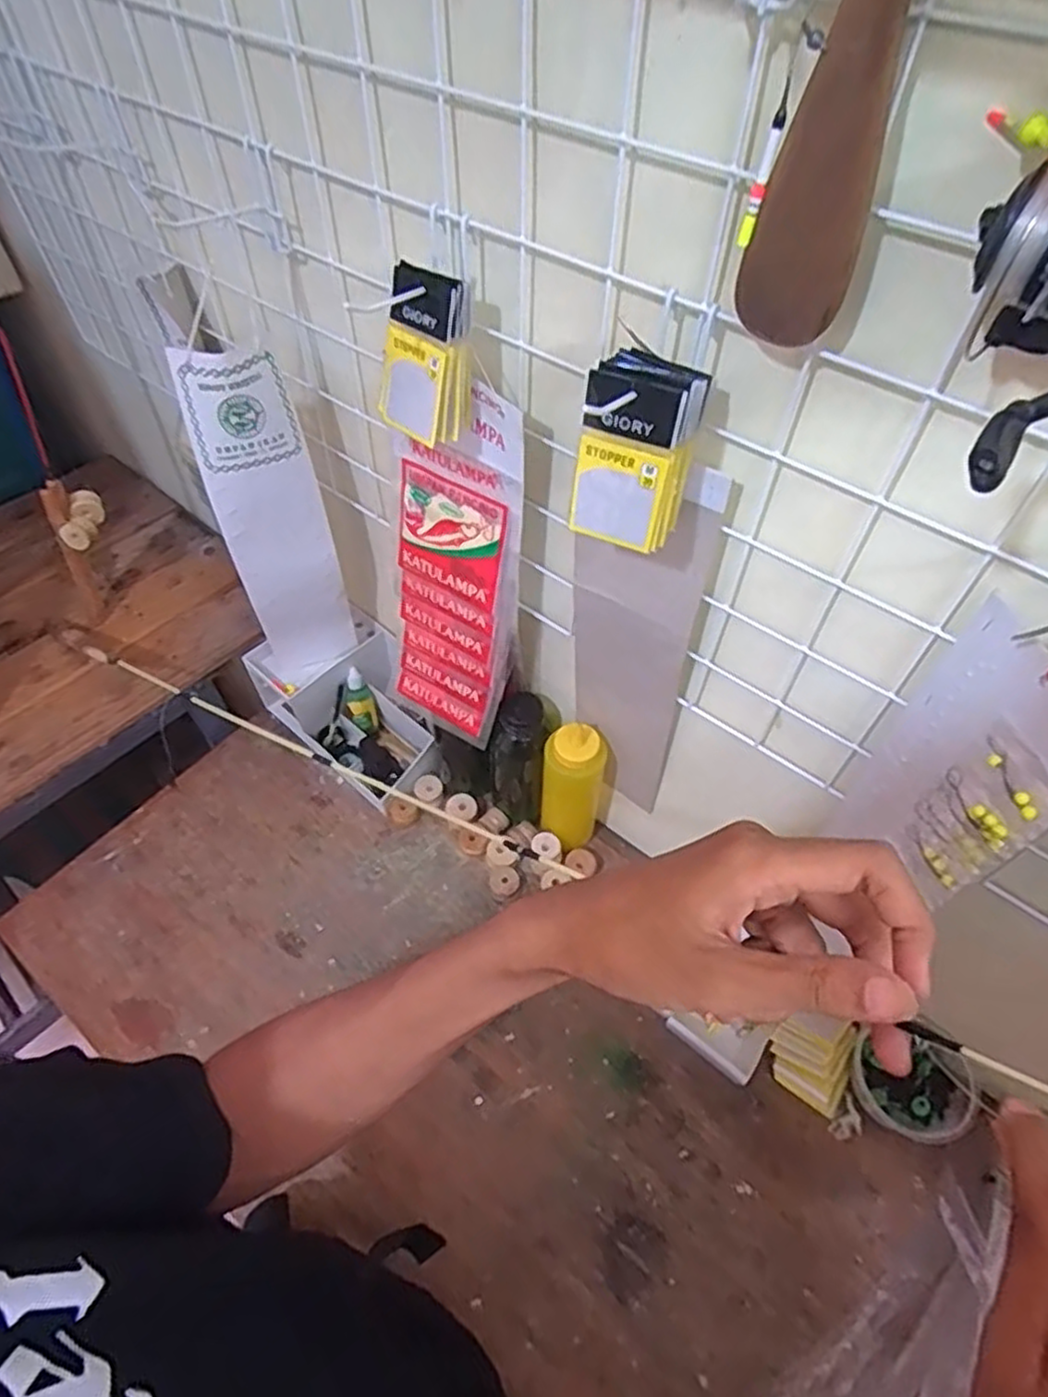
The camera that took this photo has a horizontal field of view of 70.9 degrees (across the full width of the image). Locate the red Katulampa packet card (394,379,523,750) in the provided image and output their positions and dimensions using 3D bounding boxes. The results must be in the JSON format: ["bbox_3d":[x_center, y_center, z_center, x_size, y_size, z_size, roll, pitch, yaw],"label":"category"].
[{"bbox_3d":[-0.061,-0.097,0.622,0.114,0.337,0.022,27,48,18],"label":"red Katulampa packet card"}]

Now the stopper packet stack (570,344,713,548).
[{"bbox_3d":[0.061,-0.136,0.410,0.062,0.094,0.049,18,55,12],"label":"stopper packet stack"}]

